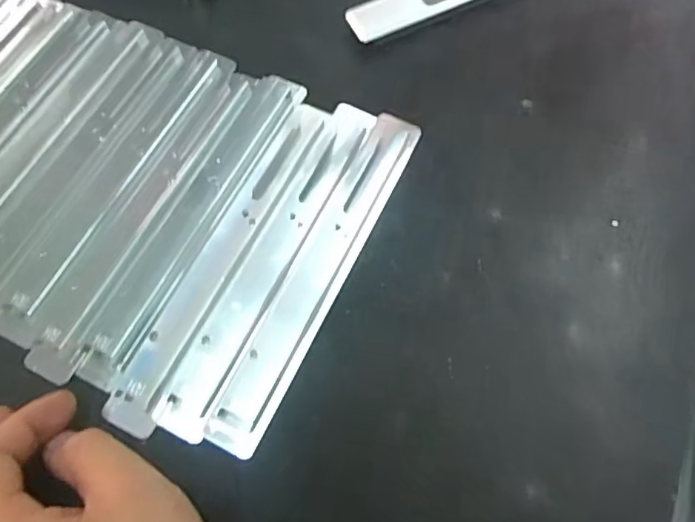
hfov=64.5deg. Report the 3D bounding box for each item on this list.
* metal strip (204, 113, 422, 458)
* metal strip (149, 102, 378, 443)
[{"bbox_3d":[-0.013,0.000,0.297,0.028,0.008,0.209,24,71,9],"label":"metal strip"},{"bbox_3d":[-0.039,-0.008,0.298,0.030,0.008,0.209,25,71,9],"label":"metal strip"}]

